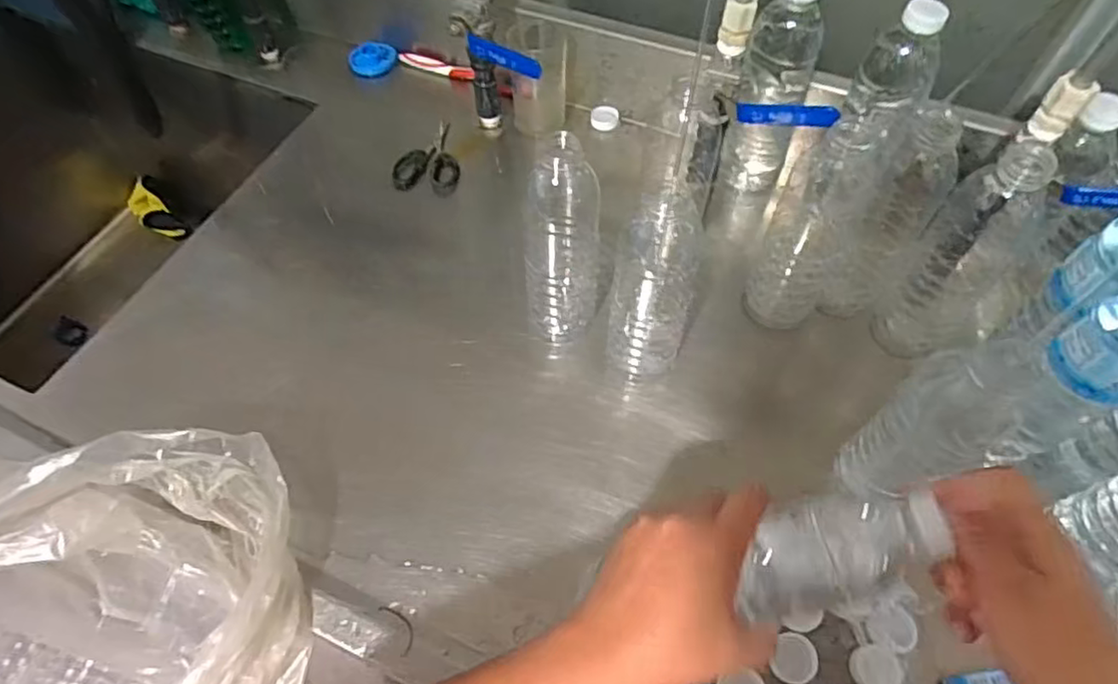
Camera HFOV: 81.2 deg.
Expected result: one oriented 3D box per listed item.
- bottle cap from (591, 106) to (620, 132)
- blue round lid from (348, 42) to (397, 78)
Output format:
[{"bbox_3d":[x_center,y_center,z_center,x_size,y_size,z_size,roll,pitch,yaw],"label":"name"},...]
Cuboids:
[{"bbox_3d":[0.053,-0.255,0.745,0.030,0.013,0.030,0,58,0],"label":"bottle cap"},{"bbox_3d":[-0.231,-0.351,0.807,0.058,0.008,0.049,-25,77,-17],"label":"blue round lid"}]

